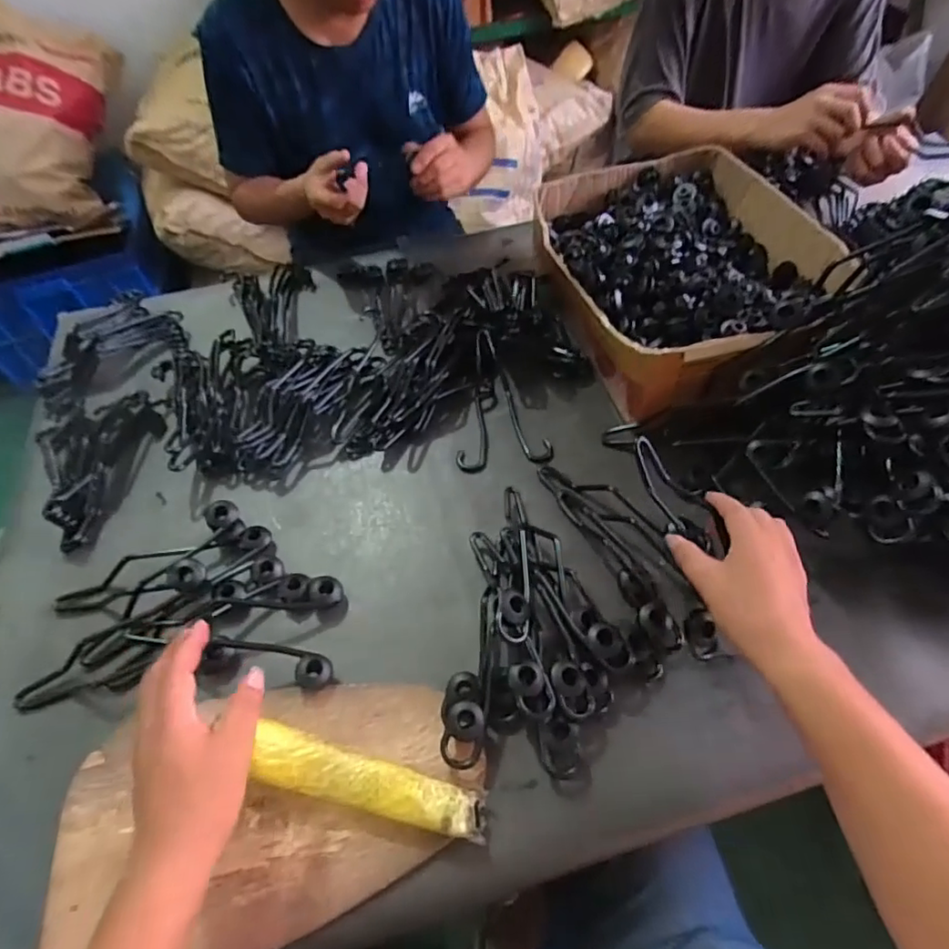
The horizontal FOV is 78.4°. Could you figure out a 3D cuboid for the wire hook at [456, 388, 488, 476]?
[{"bbox_3d":[-0.001,-0.058,0.744,0.037,0.012,0.136,1,53,5],"label":"wire hook"}]

